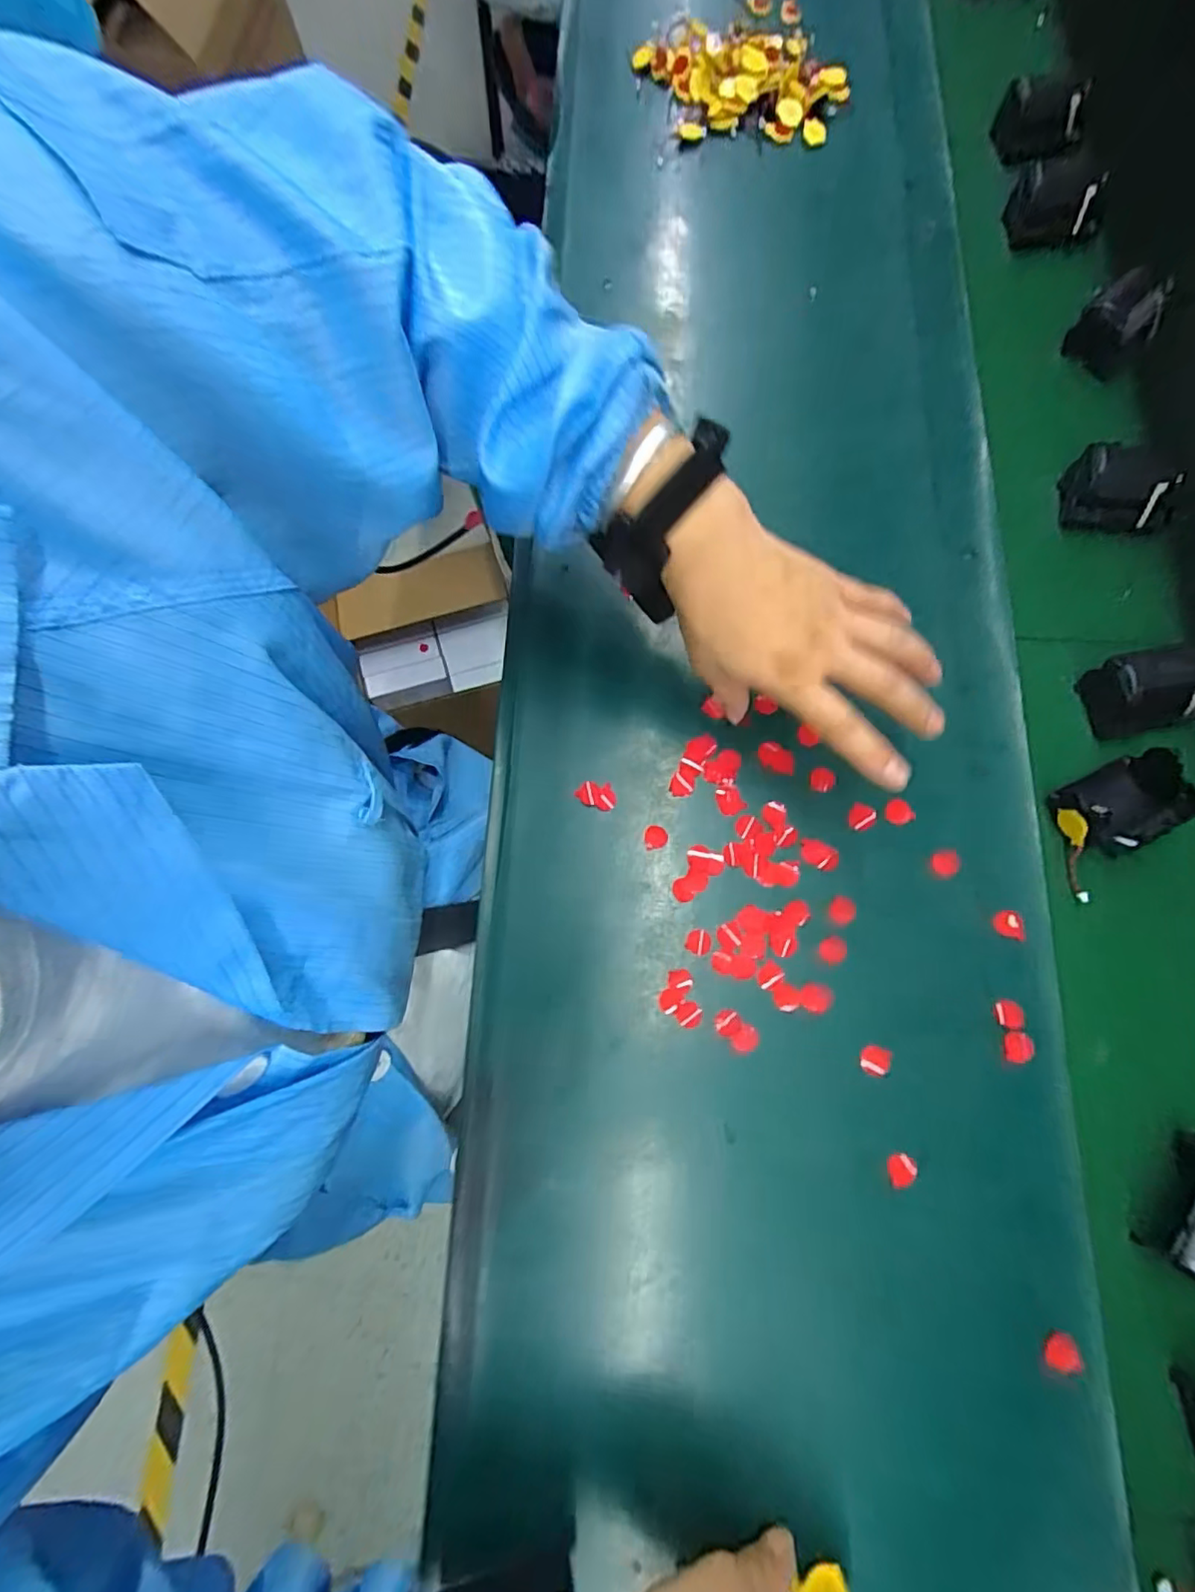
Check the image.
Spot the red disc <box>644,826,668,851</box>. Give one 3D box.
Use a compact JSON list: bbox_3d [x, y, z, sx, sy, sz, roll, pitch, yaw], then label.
[{"bbox_3d":[0.039,0.027,0.394,0.015,0.004,0.016,0,77,0],"label":"red disc"}]

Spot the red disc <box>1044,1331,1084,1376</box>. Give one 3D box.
[{"bbox_3d":[0.247,0.297,0.317,0.018,0.006,0.017,0,77,0],"label":"red disc"}]

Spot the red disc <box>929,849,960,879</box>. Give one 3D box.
[{"bbox_3d":[0.223,0.043,0.380,0.020,0.004,0.017,-9,77,-2],"label":"red disc"}]

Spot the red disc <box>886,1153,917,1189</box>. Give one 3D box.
[{"bbox_3d":[0.175,0.215,0.341,0.016,0.004,0.018,-14,77,-3],"label":"red disc"}]

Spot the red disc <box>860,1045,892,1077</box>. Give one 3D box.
[{"bbox_3d":[0.165,0.157,0.352,0.017,0.004,0.017,0,77,0],"label":"red disc"}]

